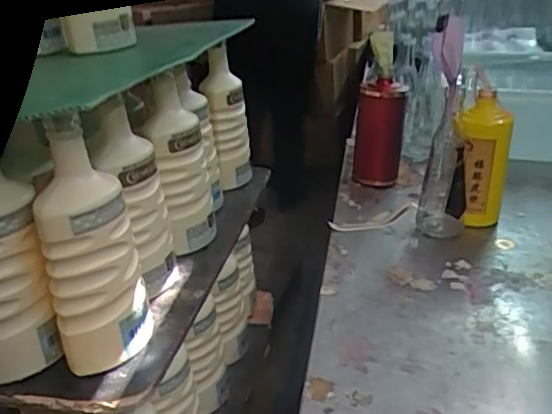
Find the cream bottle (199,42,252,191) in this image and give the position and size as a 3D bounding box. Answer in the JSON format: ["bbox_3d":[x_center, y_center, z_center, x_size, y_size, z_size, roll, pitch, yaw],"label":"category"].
[{"bbox_3d":[-0.072,-0.129,0.849,0.061,0.218,0.078,-5,25,-1],"label":"cream bottle"}]

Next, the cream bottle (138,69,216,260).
[{"bbox_3d":[-0.117,-0.047,0.696,0.065,0.217,0.059,-5,25,-1],"label":"cream bottle"}]

